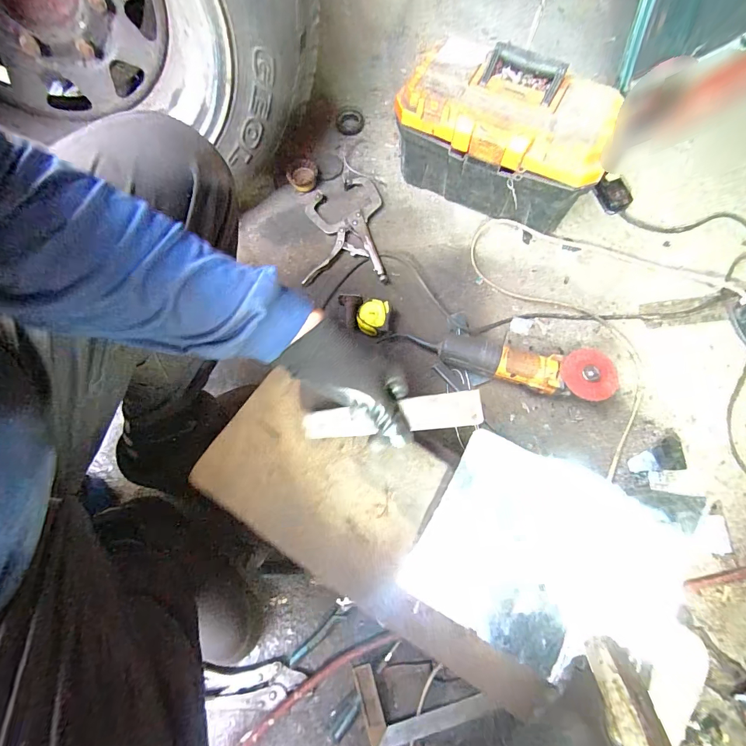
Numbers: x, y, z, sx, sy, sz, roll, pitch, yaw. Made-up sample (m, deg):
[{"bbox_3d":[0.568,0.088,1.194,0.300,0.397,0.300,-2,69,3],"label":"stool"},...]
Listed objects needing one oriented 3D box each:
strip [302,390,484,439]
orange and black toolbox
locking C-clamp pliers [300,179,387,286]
[{"bbox_3d":[0.021,0.043,0.375,0.177,0.006,0.033,-6,89,-2],"label":"strip"},{"bbox_3d":[0.232,-0.435,0.735,0.369,0.206,0.179,21,74,8],"label":"orange and black toolbox"},{"bbox_3d":[-0.063,-0.312,0.815,0.162,0.020,0.255,-3,72,0],"label":"locking C-clamp pliers"}]

